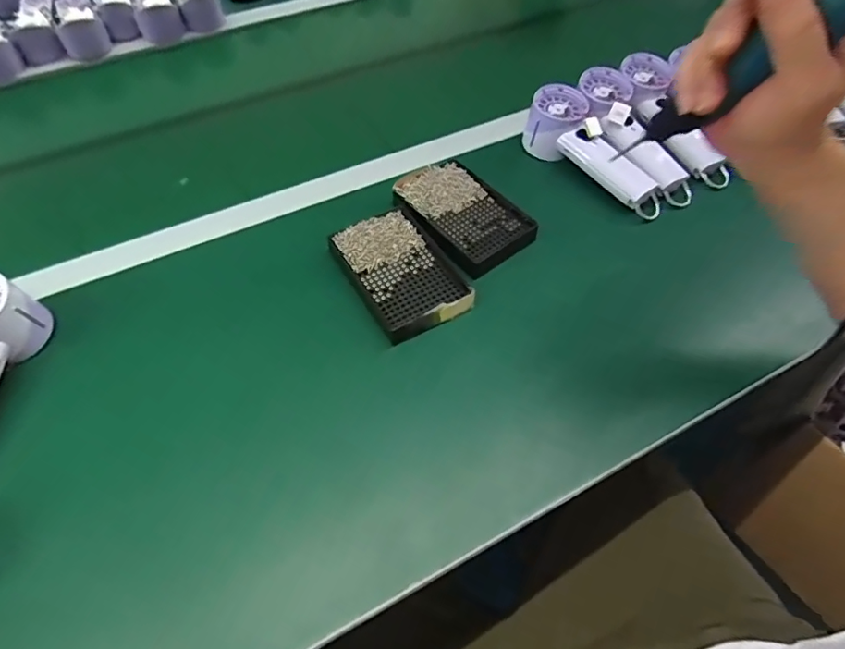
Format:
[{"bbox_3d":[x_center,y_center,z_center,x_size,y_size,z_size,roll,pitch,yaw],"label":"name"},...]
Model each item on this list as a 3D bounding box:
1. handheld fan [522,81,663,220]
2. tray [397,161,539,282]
[{"bbox_3d":[0.199,-0.198,0.582,0.067,0.053,0.188,-36,63,-22],"label":"handheld fan"},{"bbox_3d":[0.041,-0.119,0.549,0.094,0.019,0.147,-35,62,-22],"label":"tray"}]

